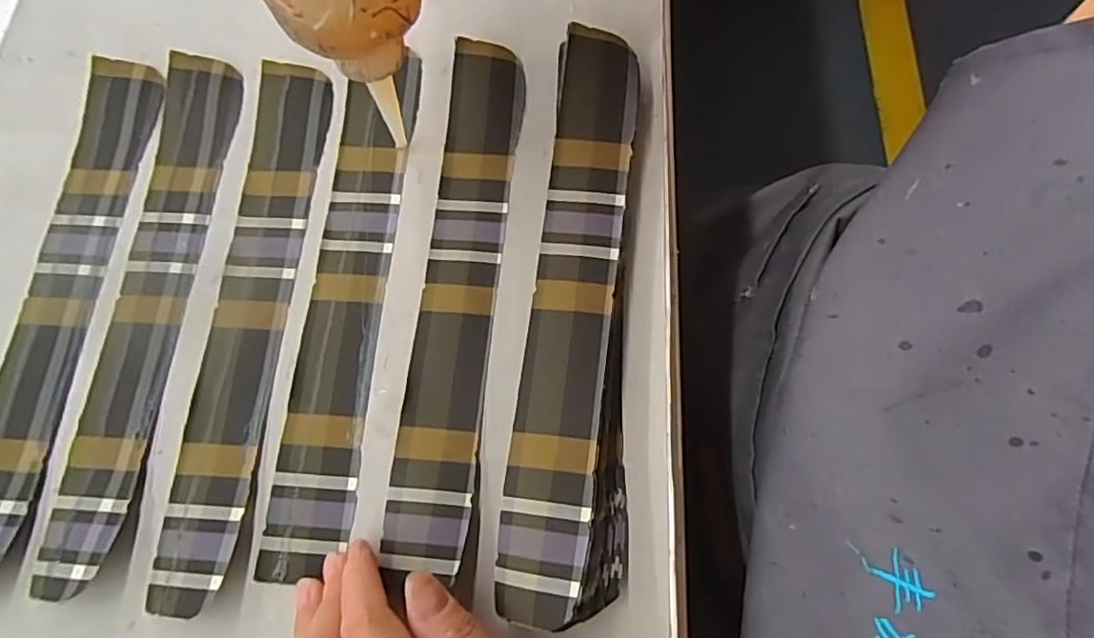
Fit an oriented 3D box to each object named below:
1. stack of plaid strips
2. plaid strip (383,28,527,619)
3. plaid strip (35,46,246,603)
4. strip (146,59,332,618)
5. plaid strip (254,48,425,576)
[{"bbox_3d":[0.013,-0.010,0.267,0.047,0.025,0.256,3,73,2],"label":"stack of plaid strips"},{"bbox_3d":[-0.040,-0.017,0.282,0.037,0.013,0.254,4,73,3],"label":"plaid strip"},{"bbox_3d":[-0.188,-0.013,0.286,0.035,0.012,0.255,4,73,3],"label":"plaid strip"},{"bbox_3d":[-0.139,-0.007,0.283,0.034,0.009,0.256,4,73,2],"label":"strip"},{"bbox_3d":[-0.093,-0.014,0.288,0.035,0.005,0.249,4,73,2],"label":"plaid strip"}]

